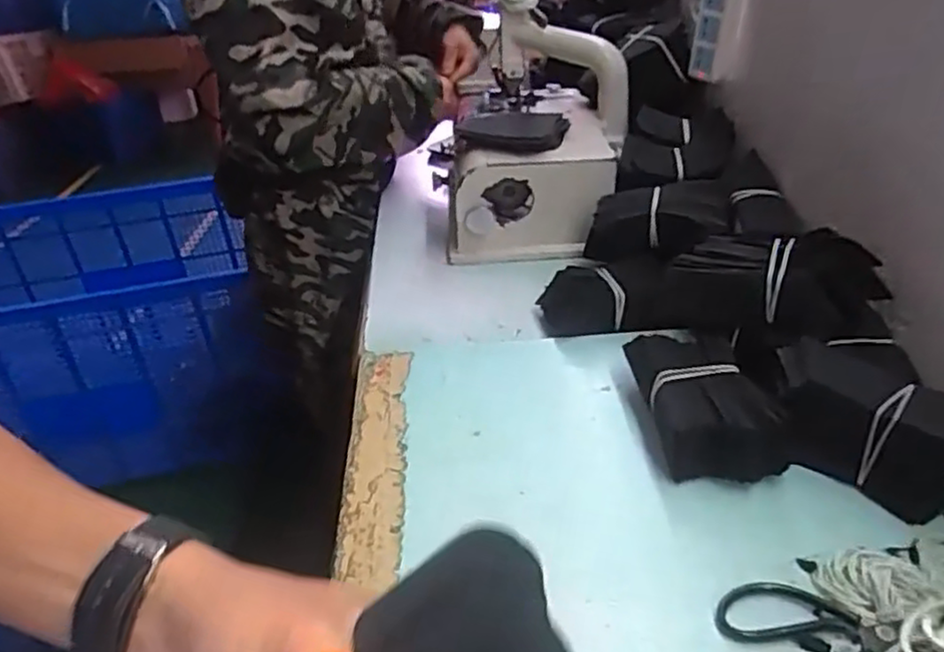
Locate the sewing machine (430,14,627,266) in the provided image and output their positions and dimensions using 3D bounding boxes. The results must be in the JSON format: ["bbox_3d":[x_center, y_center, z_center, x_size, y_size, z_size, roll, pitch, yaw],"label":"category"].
[{"bbox_3d":[0.098,-0.293,1.088,0.263,0.260,0.360,3,33,13],"label":"sewing machine"}]

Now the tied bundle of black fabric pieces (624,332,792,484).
[{"bbox_3d":[0.218,0.077,0.659,0.106,0.070,0.158,-4,32,1],"label":"tied bundle of black fabric pieces"}]

